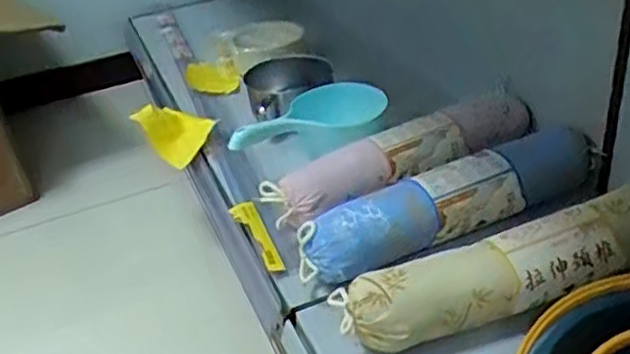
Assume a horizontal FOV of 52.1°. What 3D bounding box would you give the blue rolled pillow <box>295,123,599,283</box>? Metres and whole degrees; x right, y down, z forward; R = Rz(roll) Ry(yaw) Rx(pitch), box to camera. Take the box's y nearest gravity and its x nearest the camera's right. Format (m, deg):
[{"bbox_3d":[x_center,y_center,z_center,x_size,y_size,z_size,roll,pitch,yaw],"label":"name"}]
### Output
[{"bbox_3d":[0.165,0.021,0.744,0.386,0.064,0.075,-21,35,-20],"label":"blue rolled pillow"}]

